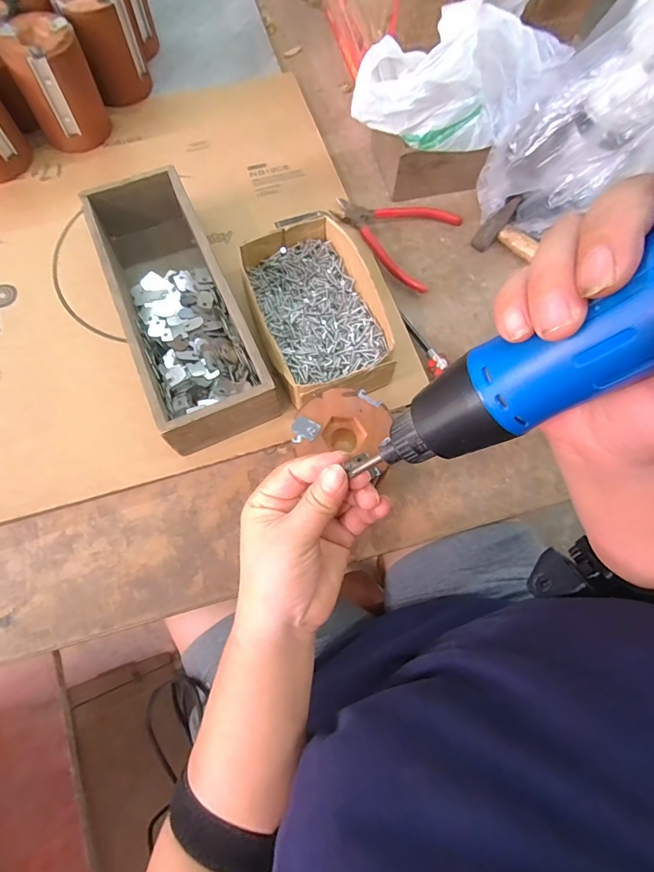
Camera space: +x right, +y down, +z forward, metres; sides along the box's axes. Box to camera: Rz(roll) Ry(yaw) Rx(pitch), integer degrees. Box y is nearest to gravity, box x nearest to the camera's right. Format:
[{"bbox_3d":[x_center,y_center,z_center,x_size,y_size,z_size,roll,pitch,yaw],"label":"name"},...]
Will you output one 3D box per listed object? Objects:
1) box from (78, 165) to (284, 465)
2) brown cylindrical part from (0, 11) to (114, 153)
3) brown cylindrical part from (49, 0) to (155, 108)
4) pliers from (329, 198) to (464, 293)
[{"bbox_3d":[-0.148,-0.132,0.431,0.098,0.069,0.294,-23,73,-9],"label":"box"},{"bbox_3d":[-0.306,-0.399,0.501,0.078,0.101,0.072,0,70,-1],"label":"brown cylindrical part"},{"bbox_3d":[-0.266,-0.473,0.529,0.072,0.100,0.074,0,70,-1],"label":"brown cylindrical part"},{"bbox_3d":[0.069,-0.235,0.503,0.141,0.017,0.126,24,72,7],"label":"pliers"}]

